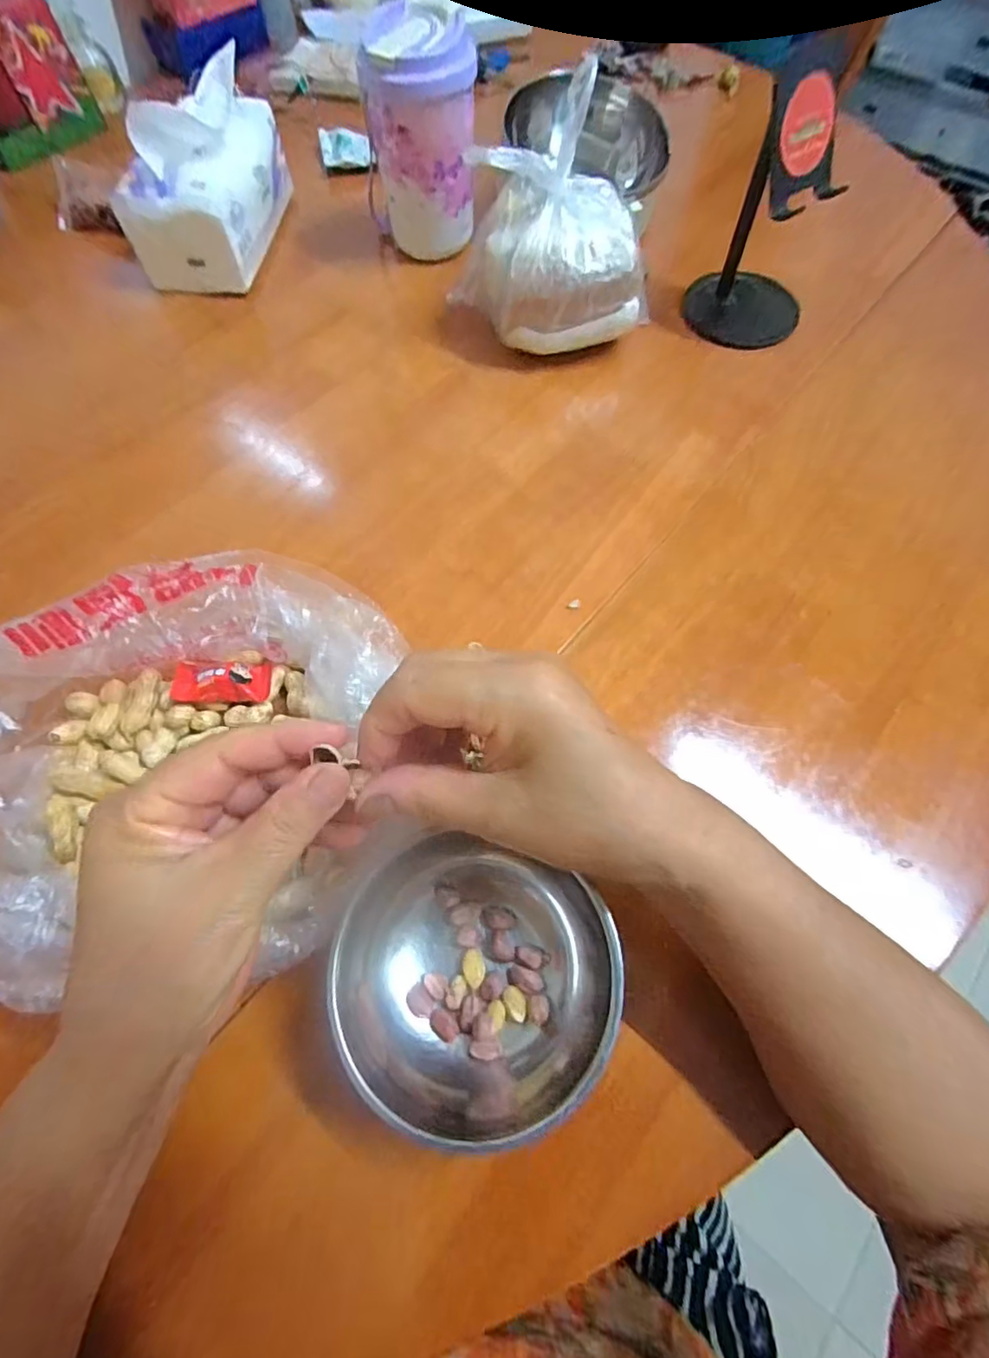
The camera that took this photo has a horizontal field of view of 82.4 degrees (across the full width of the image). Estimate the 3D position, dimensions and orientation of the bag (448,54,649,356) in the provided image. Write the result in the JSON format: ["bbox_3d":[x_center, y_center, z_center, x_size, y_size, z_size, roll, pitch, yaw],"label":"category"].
[{"bbox_3d":[0.040,-0.312,0.411,0.125,0.131,0.095,-17,67,-7],"label":"bag"}]

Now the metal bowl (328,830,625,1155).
[{"bbox_3d":[-0.011,0.134,0.245,0.114,0.051,0.114,0,66,0],"label":"metal bowl"}]

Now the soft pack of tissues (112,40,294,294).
[{"bbox_3d":[-0.246,-0.425,0.479,0.096,0.099,0.151,3,66,2],"label":"soft pack of tissues"}]

